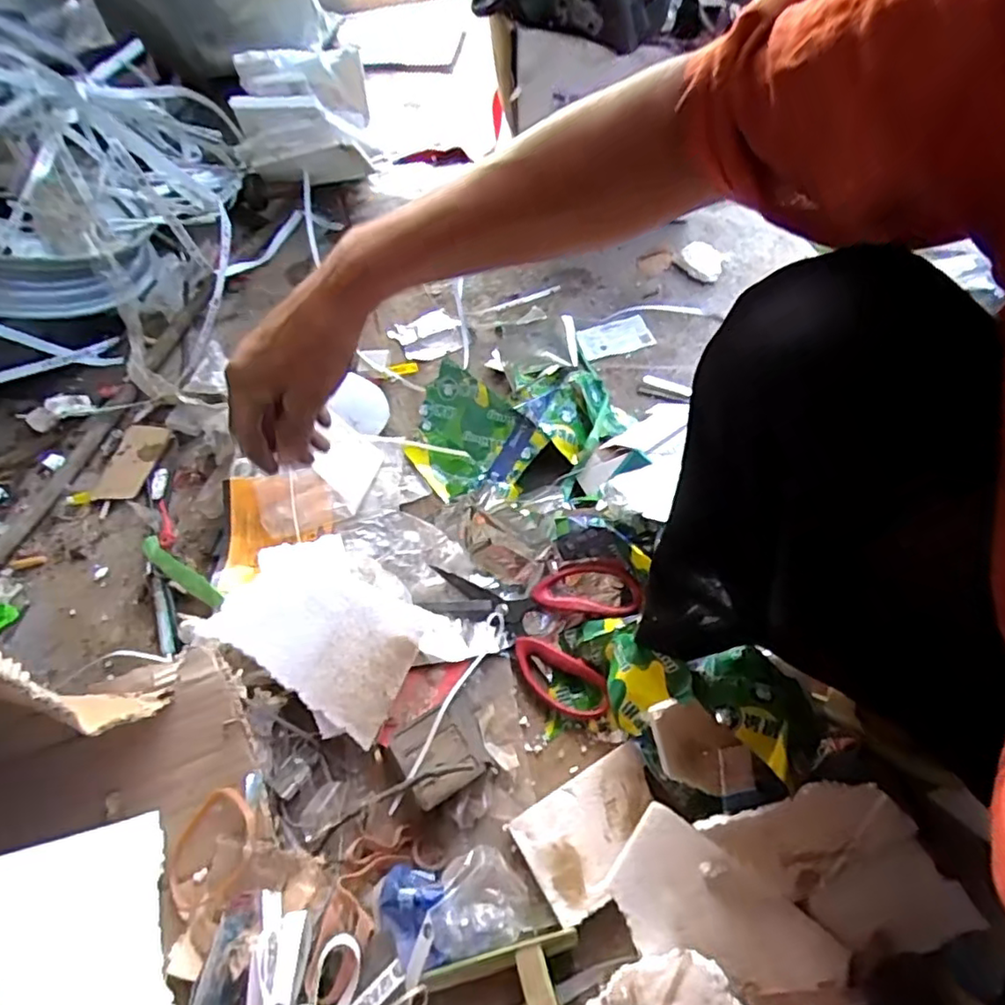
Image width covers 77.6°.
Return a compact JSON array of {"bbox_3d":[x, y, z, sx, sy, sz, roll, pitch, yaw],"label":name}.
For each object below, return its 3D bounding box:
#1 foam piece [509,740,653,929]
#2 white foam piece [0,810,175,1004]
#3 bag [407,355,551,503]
[{"bbox_3d":[0.076,0.264,0.505,0.120,0.017,0.083,-29,61,-14],"label":"foam piece"},{"bbox_3d":[-0.271,0.299,0.406,0.107,0.014,0.171,-4,38,-40],"label":"white foam piece"},{"bbox_3d":[-0.038,-0.065,0.676,0.161,0.058,0.108,37,66,23],"label":"bag"}]

